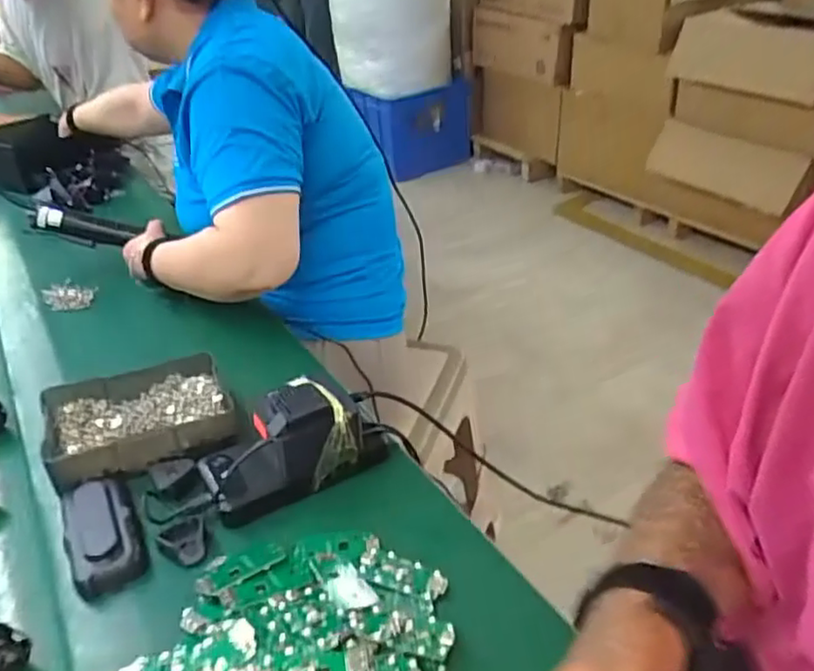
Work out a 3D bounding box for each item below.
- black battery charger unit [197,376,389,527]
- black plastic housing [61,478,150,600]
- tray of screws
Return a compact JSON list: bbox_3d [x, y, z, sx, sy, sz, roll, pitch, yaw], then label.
[{"bbox_3d":[-0.098,0.083,0.556,0.149,0.072,0.068,-21,36,-21],"label":"black battery charger unit"},{"bbox_3d":[-0.241,0.150,0.514,0.050,0.031,0.107,-22,37,-23],"label":"black plastic housing"},{"bbox_3d":[-0.250,0.074,0.614,0.158,0.039,0.124,-20,36,-20],"label":"tray of screws"}]

